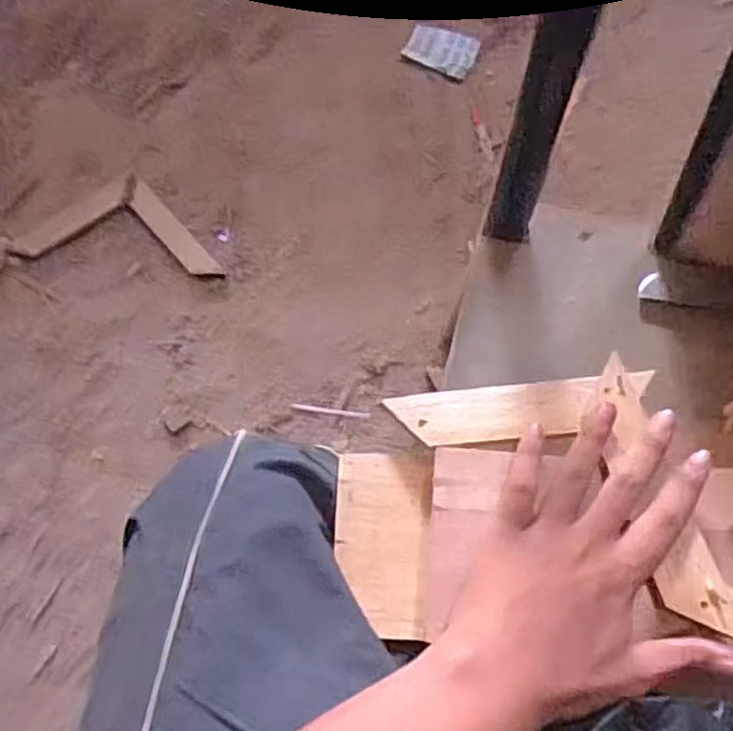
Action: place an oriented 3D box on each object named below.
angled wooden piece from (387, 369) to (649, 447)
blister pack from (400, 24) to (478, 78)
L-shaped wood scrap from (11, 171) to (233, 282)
[{"bbox_3d":[0.096,0.026,0.449,0.157,0.012,0.035,-8,80,0],"label":"angled wooden piece"},{"bbox_3d":[0.107,-0.452,1.047,0.106,0.005,0.071,27,75,17],"label":"blister pack"},{"bbox_3d":[-0.317,-0.188,0.956,0.261,0.022,0.125,4,73,2],"label":"L-shaped wood scrap"}]

